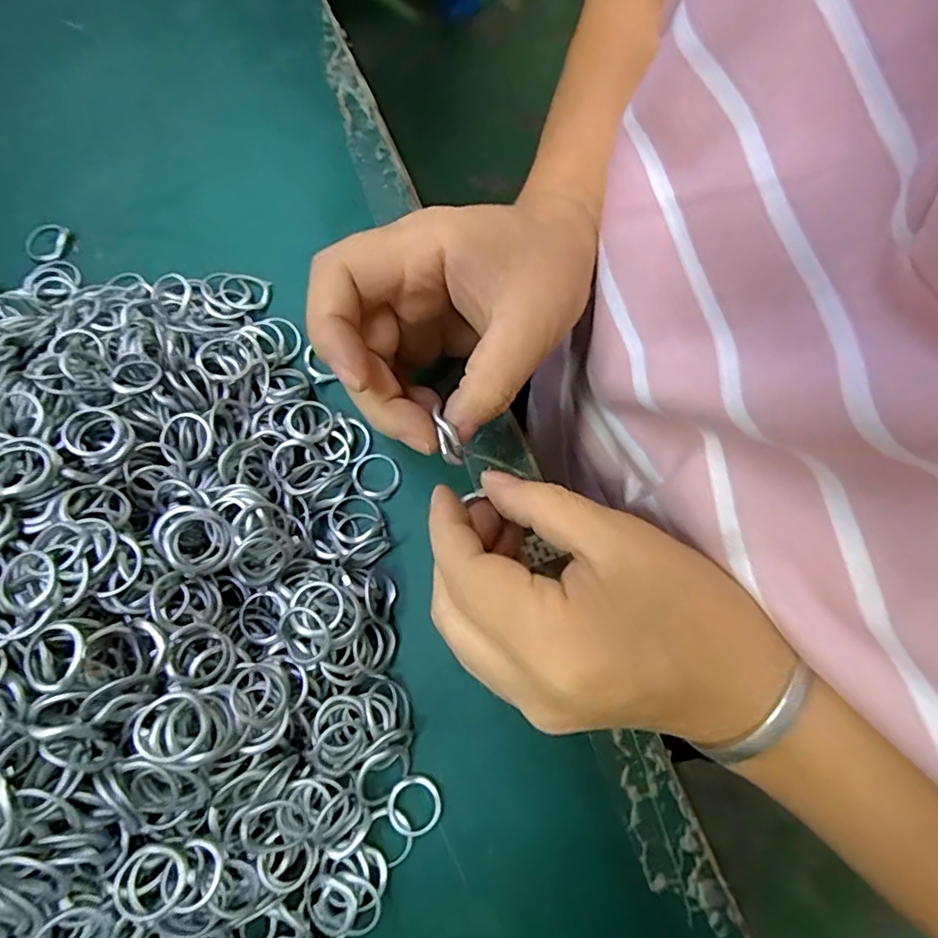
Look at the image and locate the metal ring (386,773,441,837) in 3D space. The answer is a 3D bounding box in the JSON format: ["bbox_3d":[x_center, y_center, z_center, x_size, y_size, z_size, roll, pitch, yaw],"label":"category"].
[{"bbox_3d":[-0.021,0.128,0.218,0.020,0.006,0.020,0,76,2],"label":"metal ring"}]

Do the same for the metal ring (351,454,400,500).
[{"bbox_3d":[-0.041,0.003,0.253,0.020,0.004,0.021,0,76,2],"label":"metal ring"}]

